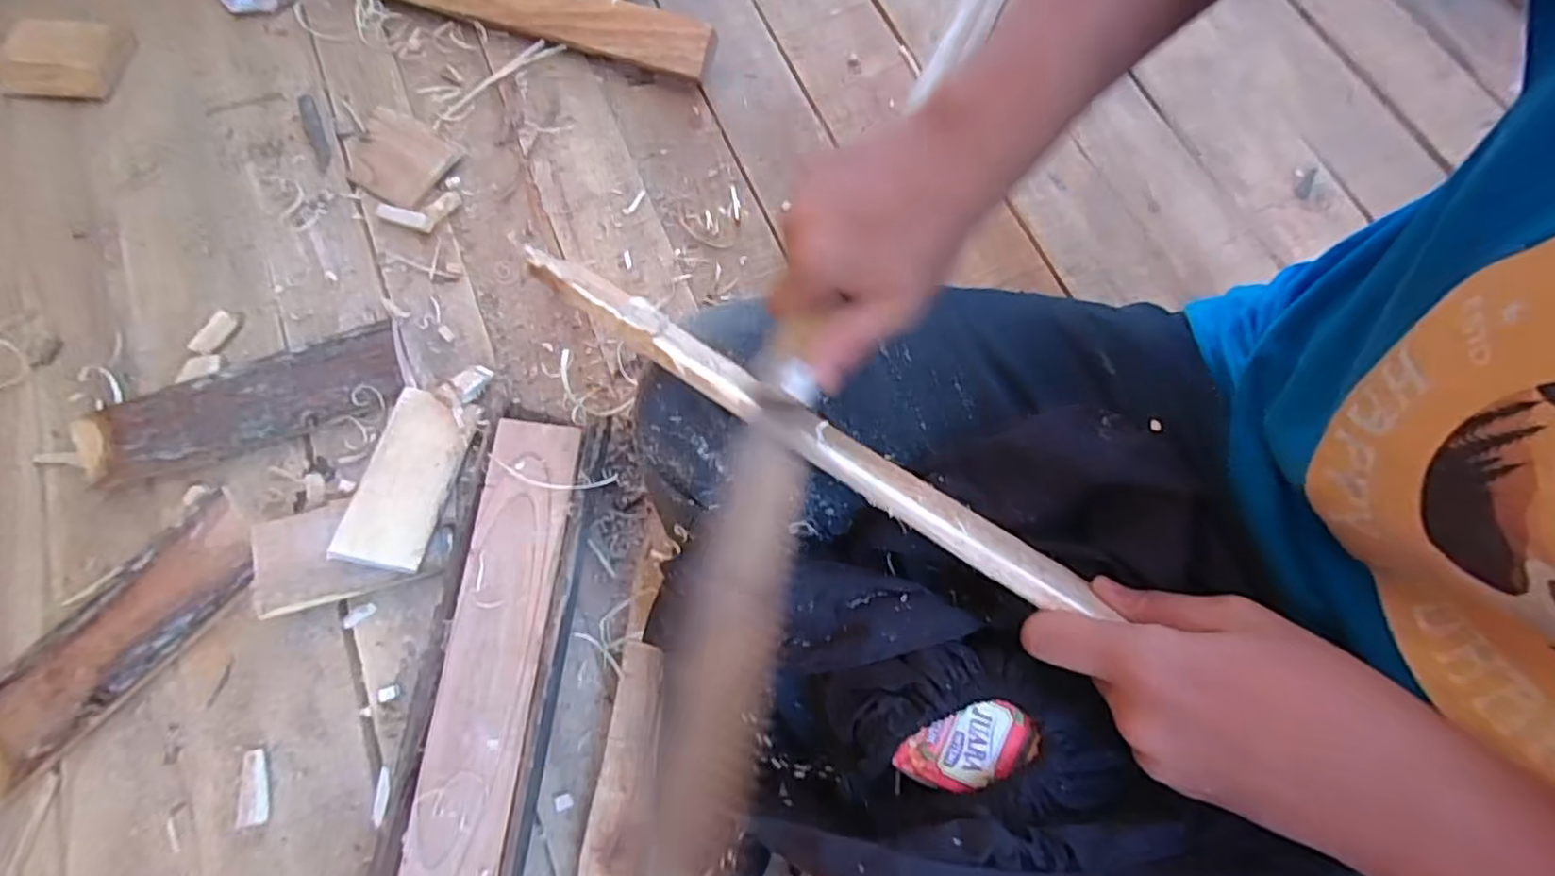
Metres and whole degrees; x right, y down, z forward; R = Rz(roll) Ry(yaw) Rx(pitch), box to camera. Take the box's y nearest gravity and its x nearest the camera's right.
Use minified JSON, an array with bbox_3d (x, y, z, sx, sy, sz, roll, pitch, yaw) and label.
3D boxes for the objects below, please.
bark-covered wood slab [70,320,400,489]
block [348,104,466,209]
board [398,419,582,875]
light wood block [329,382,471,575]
[{"bbox_3d":[-0.438,-0.025,0.551,0.251,0.028,0.073,-21,72,-5],"label":"bark-covered wood slab"},{"bbox_3d":[-0.360,-0.266,0.636,0.097,0.009,0.081,30,75,12],"label":"block"},{"bbox_3d":[-0.188,0.171,0.428,0.060,0.017,0.375,5,72,4],"label":"board"},{"bbox_3d":[-0.281,0.029,0.513,0.059,0.015,0.135,19,62,-16],"label":"light wood block"}]

